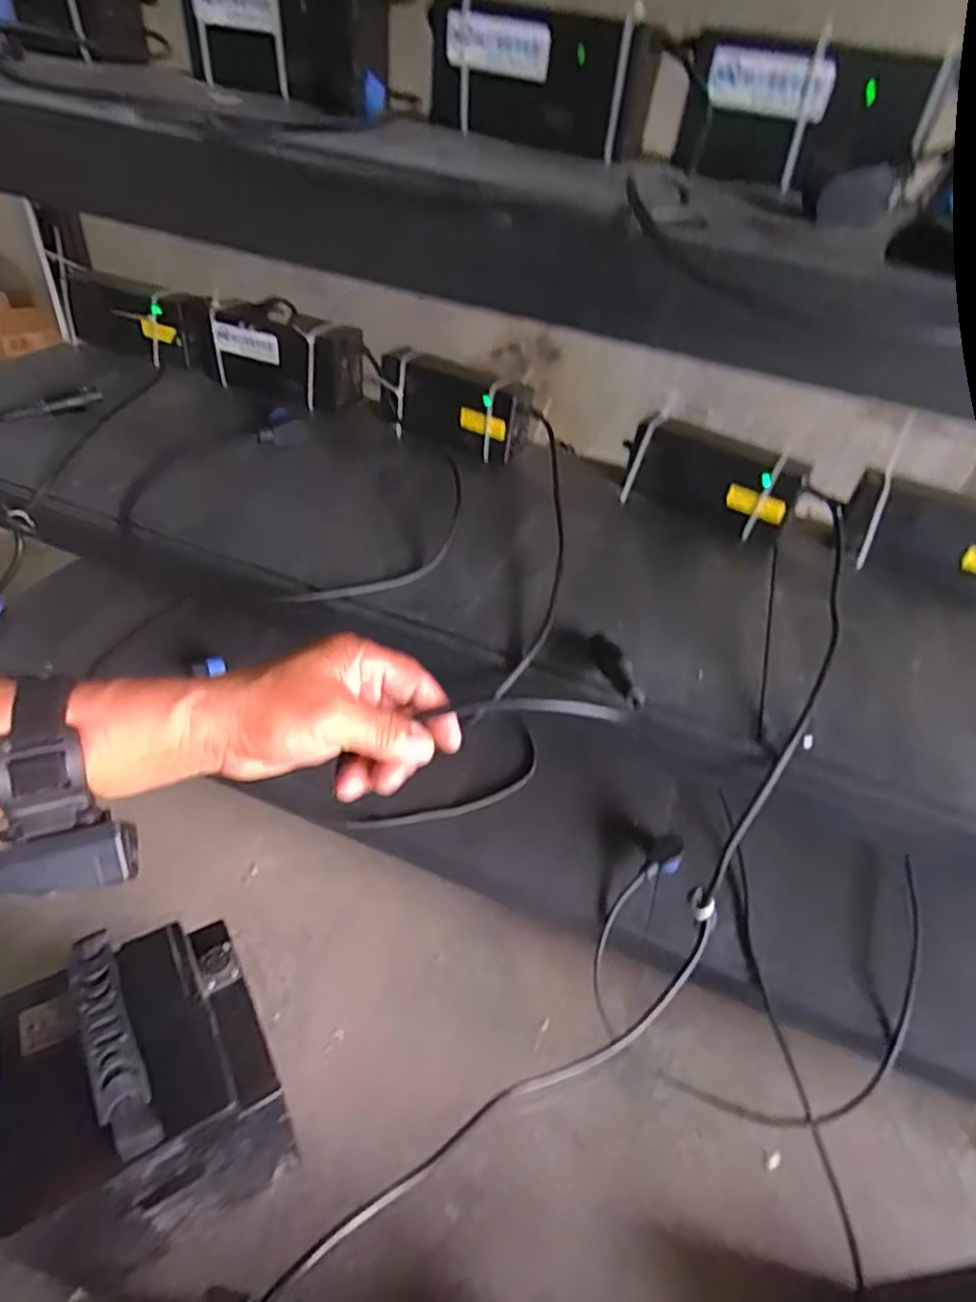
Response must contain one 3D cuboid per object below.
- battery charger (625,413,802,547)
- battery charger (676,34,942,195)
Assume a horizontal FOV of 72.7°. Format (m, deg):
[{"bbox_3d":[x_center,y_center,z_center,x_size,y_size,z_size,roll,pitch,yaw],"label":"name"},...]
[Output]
[{"bbox_3d":[0.230,-0.176,0.696,0.178,0.080,0.049,28,46,21],"label":"battery charger"},{"bbox_3d":[0.234,-0.405,0.504,0.170,0.083,0.033,17,43,10],"label":"battery charger"}]

